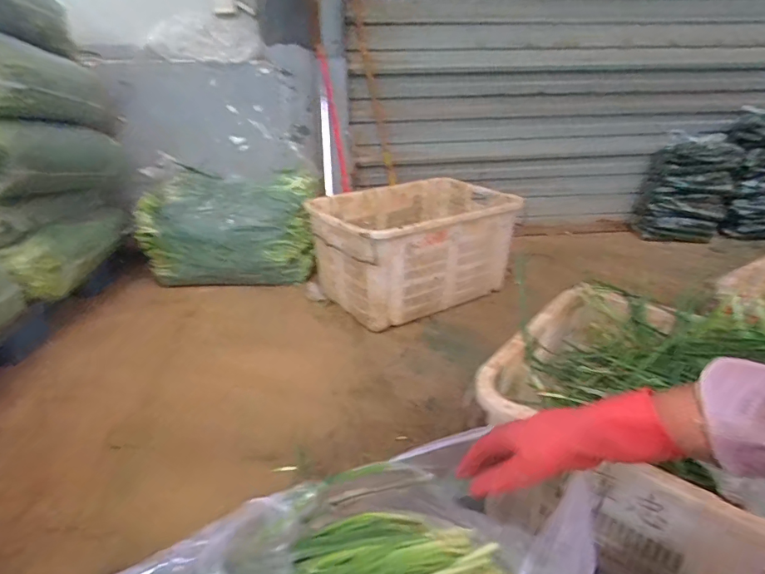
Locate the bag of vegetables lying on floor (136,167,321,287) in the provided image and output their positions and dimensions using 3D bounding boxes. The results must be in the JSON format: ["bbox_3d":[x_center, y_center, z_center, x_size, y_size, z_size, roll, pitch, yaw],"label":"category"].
[{"bbox_3d":[-0.580,-0.214,1.752,0.638,0.363,0.211,-1,25,0],"label":"bag of vegetables lying on floor"}]

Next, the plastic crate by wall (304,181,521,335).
[{"bbox_3d":[0.121,-0.138,1.684,0.685,0.364,0.432,-16,29,-30],"label":"plastic crate by wall"}]

